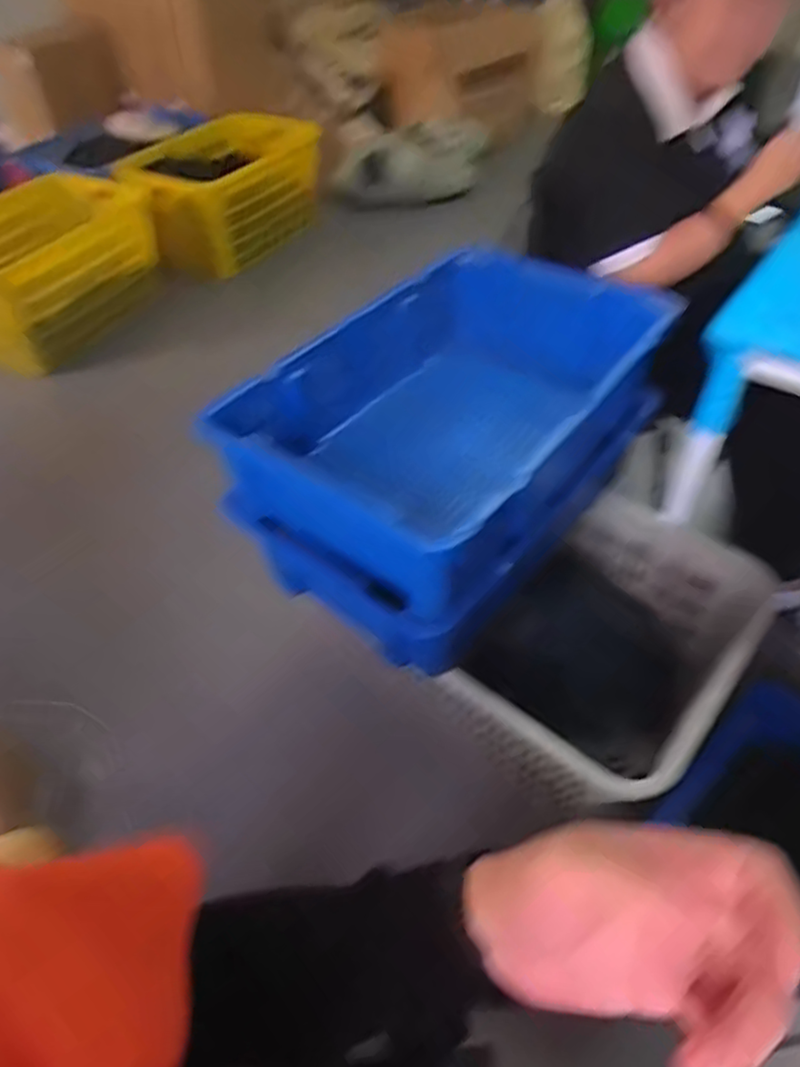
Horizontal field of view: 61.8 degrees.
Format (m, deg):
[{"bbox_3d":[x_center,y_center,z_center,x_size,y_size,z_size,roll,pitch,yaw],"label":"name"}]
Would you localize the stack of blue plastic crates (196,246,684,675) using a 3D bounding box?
[{"bbox_3d":[0.087,-0.157,1.047,0.424,0.278,0.636,31,56,28],"label":"stack of blue plastic crates"}]

